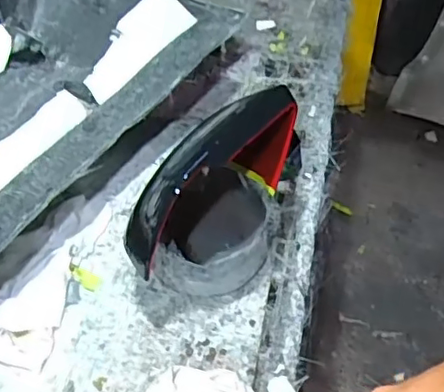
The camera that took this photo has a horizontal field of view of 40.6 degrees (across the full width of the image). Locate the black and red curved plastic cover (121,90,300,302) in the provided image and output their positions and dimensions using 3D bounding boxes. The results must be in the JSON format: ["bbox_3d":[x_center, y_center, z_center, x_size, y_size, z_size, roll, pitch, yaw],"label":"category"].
[{"bbox_3d":[-0.015,0.002,0.702,0.152,0.204,0.178,19,52,12],"label":"black and red curved plastic cover"}]

